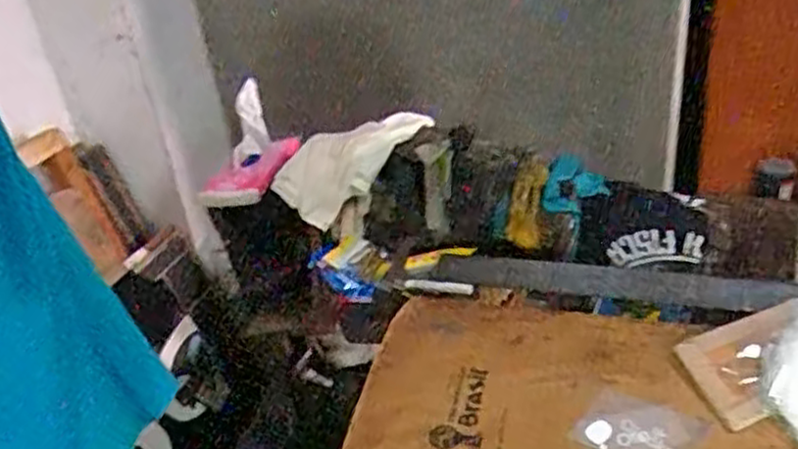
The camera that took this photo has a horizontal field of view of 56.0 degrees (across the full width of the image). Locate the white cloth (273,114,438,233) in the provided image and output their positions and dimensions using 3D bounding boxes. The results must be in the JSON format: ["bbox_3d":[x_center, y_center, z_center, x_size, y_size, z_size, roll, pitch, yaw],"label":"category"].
[{"bbox_3d":[-0.073,-0.105,1.075,0.119,0.054,0.226,37,78,28],"label":"white cloth"}]

